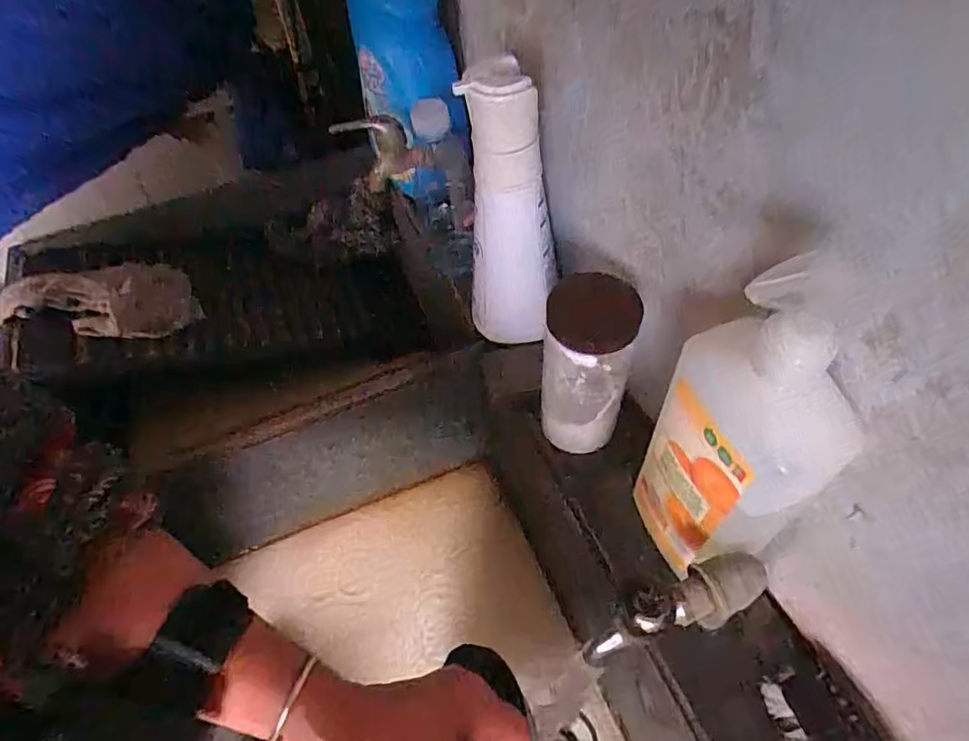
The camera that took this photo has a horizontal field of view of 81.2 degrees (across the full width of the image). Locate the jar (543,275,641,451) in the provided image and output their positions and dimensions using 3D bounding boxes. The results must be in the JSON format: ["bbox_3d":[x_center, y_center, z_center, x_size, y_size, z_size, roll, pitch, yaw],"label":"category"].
[{"bbox_3d":[0.075,0.000,0.427,0.060,0.150,0.056,6,54,7],"label":"jar"}]

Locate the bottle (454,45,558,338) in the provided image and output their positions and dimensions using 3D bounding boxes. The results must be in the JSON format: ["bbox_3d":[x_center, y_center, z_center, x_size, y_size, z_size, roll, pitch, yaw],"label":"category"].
[{"bbox_3d":[0.020,-0.119,0.460,0.080,0.235,0.053,7,55,8],"label":"bottle"}]

